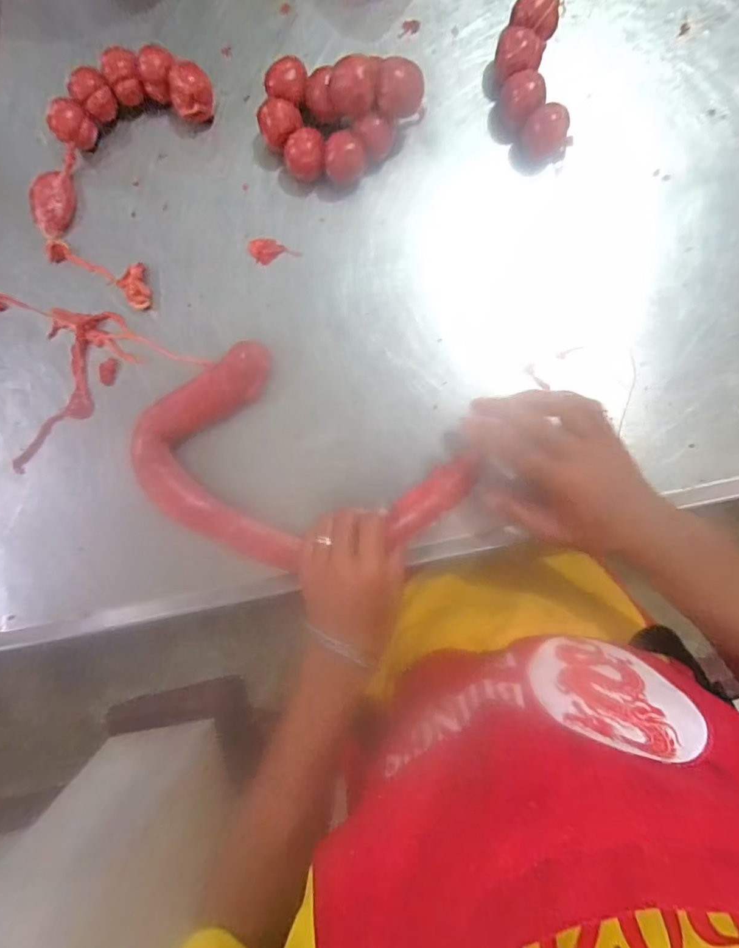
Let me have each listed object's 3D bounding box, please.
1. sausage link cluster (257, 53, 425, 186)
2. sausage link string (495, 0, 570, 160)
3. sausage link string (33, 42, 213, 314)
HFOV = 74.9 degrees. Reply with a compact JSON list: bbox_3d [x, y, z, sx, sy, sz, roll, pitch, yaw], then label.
[{"bbox_3d":[-0.027,-0.286,0.393,0.125,0.047,0.086,16,95,1],"label":"sausage link cluster"},{"bbox_3d":[0.131,-0.319,0.392,0.050,0.032,0.117,-4,95,2],"label":"sausage link string"},{"bbox_3d":[-0.219,-0.262,0.412,0.120,0.032,0.192,23,95,0],"label":"sausage link string"}]

